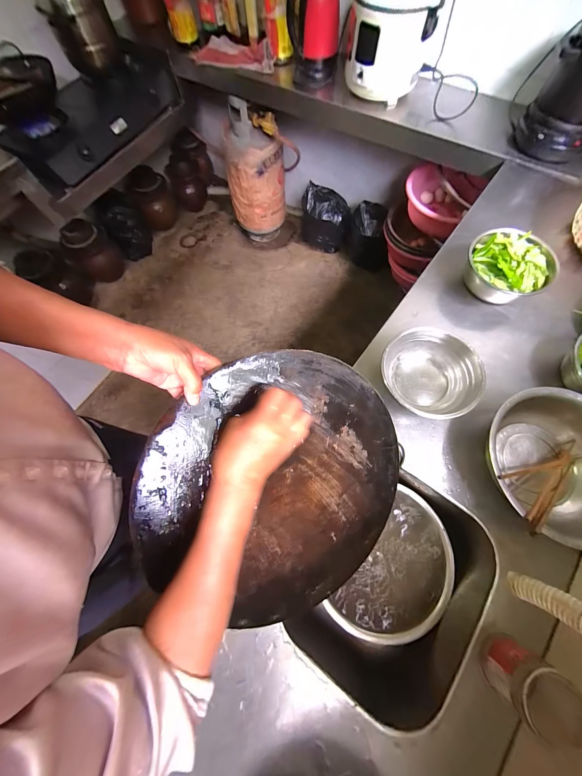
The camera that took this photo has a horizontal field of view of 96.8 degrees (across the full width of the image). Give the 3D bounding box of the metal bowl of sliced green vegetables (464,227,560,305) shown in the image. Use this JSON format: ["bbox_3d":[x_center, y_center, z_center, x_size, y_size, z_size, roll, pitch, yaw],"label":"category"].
[{"bbox_3d":[0.510,-0.284,0.617,0.144,0.094,0.179,-33,73,-11],"label":"metal bowl of sliced green vegetables"}]

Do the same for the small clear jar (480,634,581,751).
[{"bbox_3d":[0.345,0.427,0.365,0.094,0.079,0.077,34,74,12],"label":"small clear jar"}]

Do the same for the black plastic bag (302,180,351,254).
[{"bbox_3d":[0.196,-0.940,1.495,0.260,0.313,0.190,3,70,2],"label":"black plastic bag"}]

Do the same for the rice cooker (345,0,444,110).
[{"bbox_3d":[0.328,-1.201,0.842,0.253,0.260,0.327,10,70,4],"label":"rice cooker"}]

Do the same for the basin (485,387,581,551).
[{"bbox_3d":[0.485,0.139,0.466,0.228,0.096,0.252,15,71,6],"label":"basin"}]

